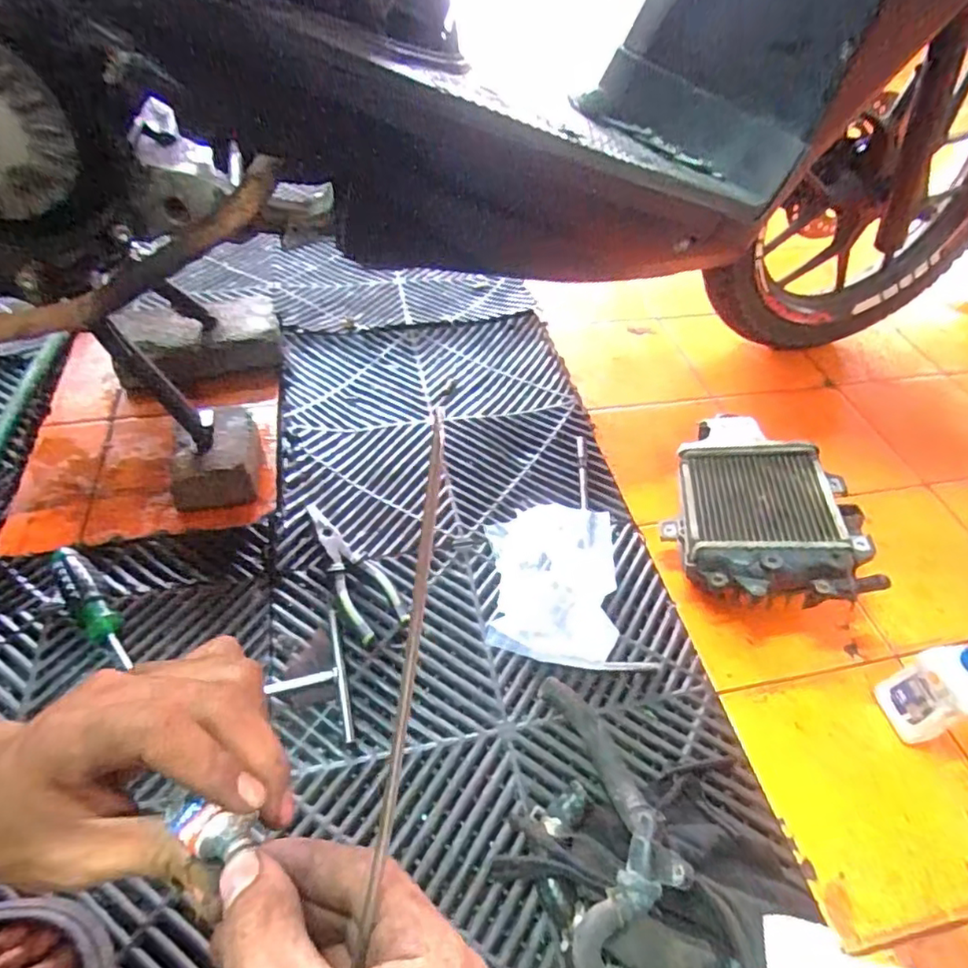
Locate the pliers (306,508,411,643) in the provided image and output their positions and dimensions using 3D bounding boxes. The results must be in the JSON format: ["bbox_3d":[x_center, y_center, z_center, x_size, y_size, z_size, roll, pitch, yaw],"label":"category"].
[{"bbox_3d":[-0.135,0.081,0.612,0.054,0.025,0.180,-22,55,-23],"label":"pliers"}]

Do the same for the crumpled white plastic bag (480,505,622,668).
[{"bbox_3d":[0.073,0.097,0.619,0.136,0.033,0.193,3,49,-3],"label":"crumpled white plastic bag"}]

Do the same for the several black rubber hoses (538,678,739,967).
[{"bbox_3d":[0.108,0.271,0.445,0.161,0.071,0.223,12,49,5],"label":"several black rubber hoses"}]

